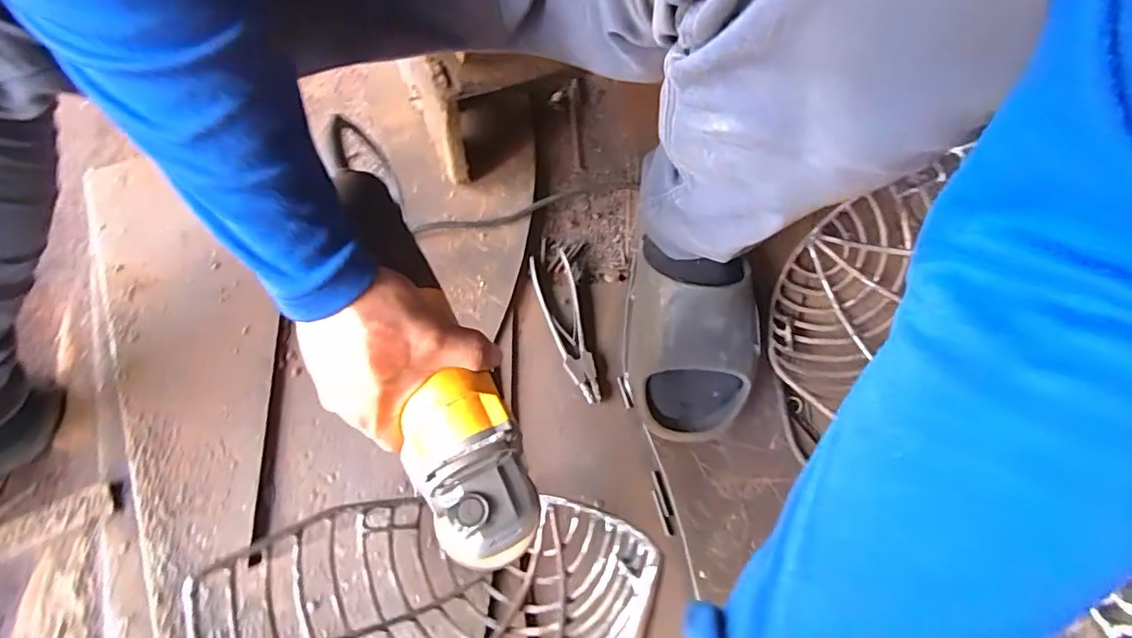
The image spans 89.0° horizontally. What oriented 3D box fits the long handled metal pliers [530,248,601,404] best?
[{"bbox_3d":[-0.003,0.005,0.579,0.043,0.016,0.169,-9,63,-5],"label":"long handled metal pliers"}]

